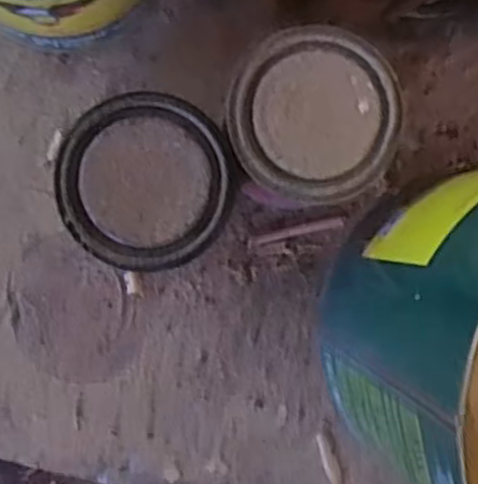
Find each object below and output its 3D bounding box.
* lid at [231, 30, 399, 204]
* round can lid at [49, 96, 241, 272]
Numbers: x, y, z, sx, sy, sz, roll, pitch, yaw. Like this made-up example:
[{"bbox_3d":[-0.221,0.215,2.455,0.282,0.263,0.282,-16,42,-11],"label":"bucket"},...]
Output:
[{"bbox_3d":[0.032,-0.052,0.323,0.069,0.006,0.069,0,91,-5],"label":"lid"},{"bbox_3d":[-0.038,-0.025,0.317,0.069,0.007,0.068,0,91,-5],"label":"round can lid"}]

